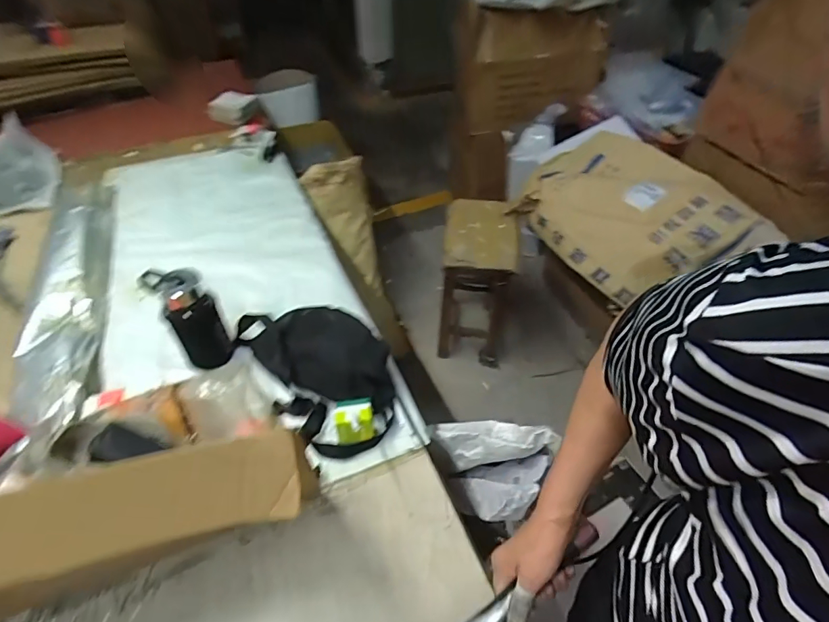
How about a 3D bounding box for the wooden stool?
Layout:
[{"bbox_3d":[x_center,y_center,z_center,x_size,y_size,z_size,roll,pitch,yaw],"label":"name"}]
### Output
[{"bbox_3d":[0.218,-0.092,1.586,0.246,0.512,0.367,6,46,5],"label":"wooden stool"}]

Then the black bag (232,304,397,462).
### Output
[{"bbox_3d":[-0.150,0.087,0.725,0.209,0.077,0.308,-20,49,-19],"label":"black bag"}]

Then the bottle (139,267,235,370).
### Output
[{"bbox_3d":[-0.365,0.017,0.742,0.086,0.188,0.079,0,46,0],"label":"bottle"}]

